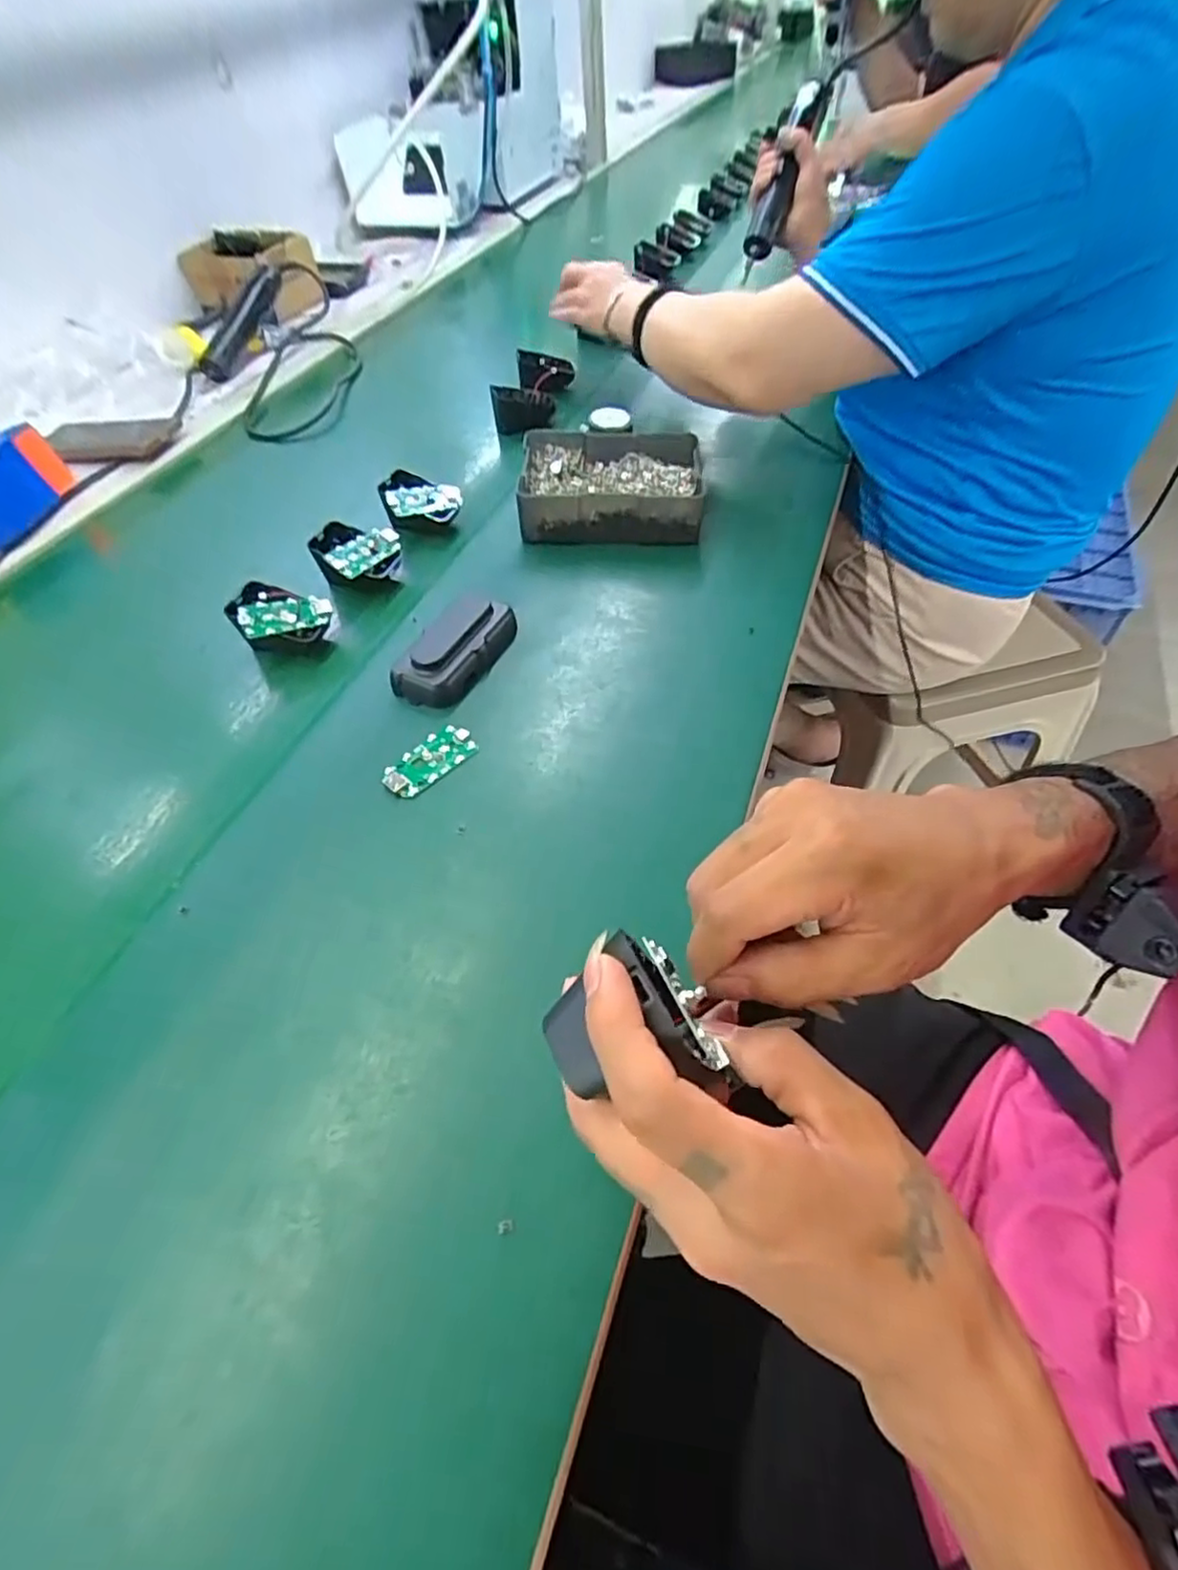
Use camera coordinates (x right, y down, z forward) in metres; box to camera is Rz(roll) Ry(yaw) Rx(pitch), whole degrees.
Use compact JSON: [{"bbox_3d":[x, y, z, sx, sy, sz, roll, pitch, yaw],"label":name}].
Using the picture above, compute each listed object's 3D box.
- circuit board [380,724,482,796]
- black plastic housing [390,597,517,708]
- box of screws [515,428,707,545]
[{"bbox_3d":[-0.105,-0.017,0.434,0.063,0.004,0.032,-38,59,-24],"label":"circuit board"},{"bbox_3d":[-0.097,-0.099,0.490,0.052,0.034,0.103,17,55,15],"label":"black plastic housing"},{"bbox_3d":[0.020,-0.273,0.610,0.161,0.047,0.127,-1,52,2],"label":"box of screws"}]

